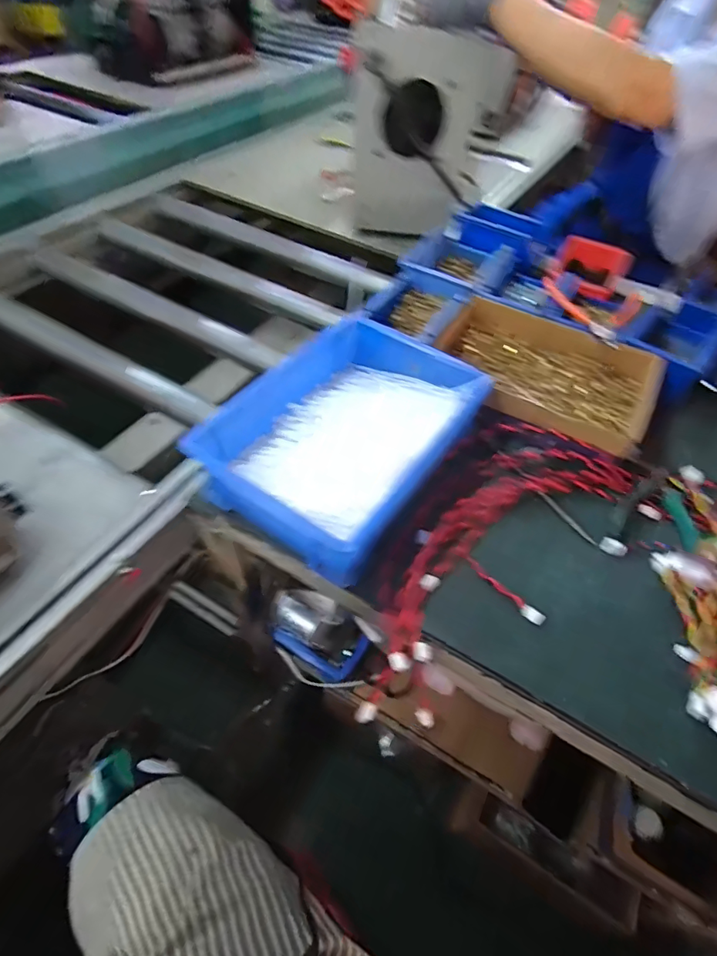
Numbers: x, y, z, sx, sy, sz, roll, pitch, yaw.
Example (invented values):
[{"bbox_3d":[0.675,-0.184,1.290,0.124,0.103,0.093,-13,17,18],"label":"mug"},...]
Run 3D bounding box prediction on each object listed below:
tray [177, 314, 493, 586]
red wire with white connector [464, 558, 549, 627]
[{"bbox_3d":[-0.006,-0.062,0.540,0.208,0.085,0.304,30,55,18],"label":"tray"},{"bbox_3d":[0.142,0.110,0.470,0.088,0.013,0.012,38,58,23],"label":"red wire with white connector"}]

